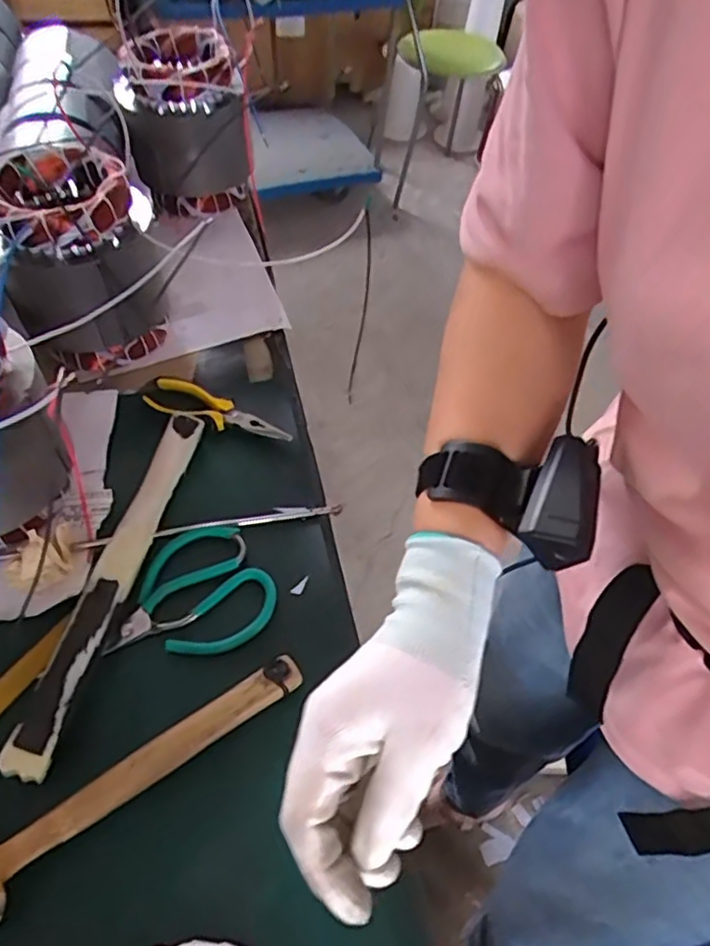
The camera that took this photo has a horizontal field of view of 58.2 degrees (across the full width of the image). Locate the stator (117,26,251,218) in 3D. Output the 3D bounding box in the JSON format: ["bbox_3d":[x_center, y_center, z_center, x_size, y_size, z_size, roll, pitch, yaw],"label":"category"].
[{"bbox_3d":[-0.217,-0.435,0.821,0.134,0.200,0.134,-15,58,-15],"label":"stator"}]

